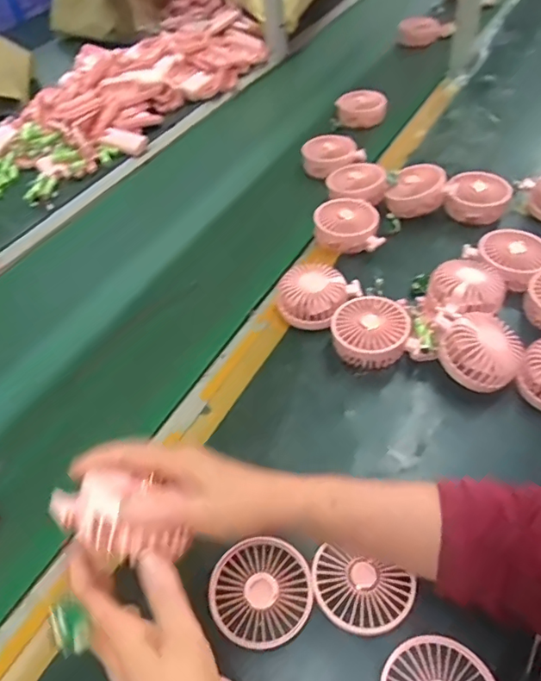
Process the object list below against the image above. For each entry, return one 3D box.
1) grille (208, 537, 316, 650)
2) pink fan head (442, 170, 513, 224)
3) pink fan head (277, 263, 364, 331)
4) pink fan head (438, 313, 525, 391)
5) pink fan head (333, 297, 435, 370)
[{"bbox_3d":[-0.008,0.215,0.456,0.085,0.009,0.085,-3,48,3],"label":"grille"},{"bbox_3d":[0.299,-0.211,0.769,0.082,0.042,0.081,-3,48,3],"label":"pink fan head"},{"bbox_3d":[0.054,-0.058,0.666,0.094,0.046,0.088,-3,48,3],"label":"pink fan head"},{"bbox_3d":[0.228,0.012,0.575,0.083,0.054,0.080,21,54,22],"label":"pink fan head"},{"bbox_3d":[0.122,-0.004,0.613,0.091,0.046,0.088,-3,48,3],"label":"pink fan head"}]

